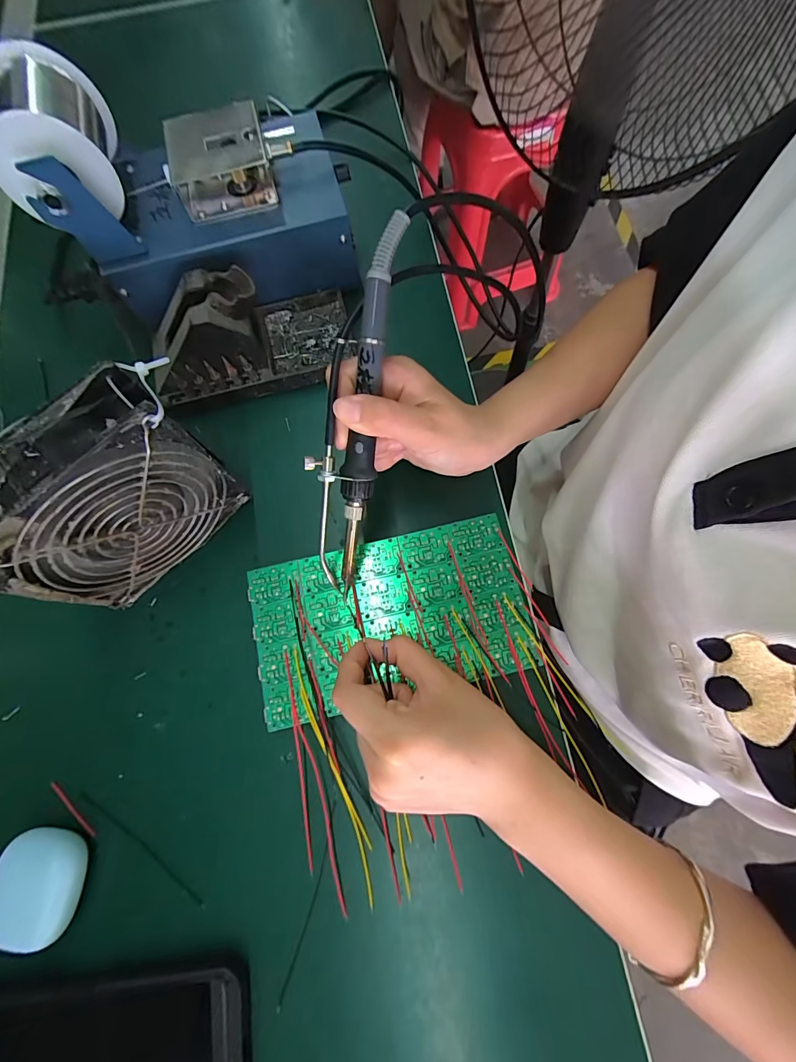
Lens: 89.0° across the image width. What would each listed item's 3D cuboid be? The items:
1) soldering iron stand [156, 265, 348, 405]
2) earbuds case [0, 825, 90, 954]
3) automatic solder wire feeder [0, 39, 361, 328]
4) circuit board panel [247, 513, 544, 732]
[{"bbox_3d":[-0.114,-0.153,0.303,0.153,0.066,0.077,-15,75,-2],"label":"soldering iron stand"},{"bbox_3d":[-0.206,0.203,0.234,0.051,0.022,0.050,2,75,3],"label":"earbuds case"},{"bbox_3d":[-0.142,-0.243,0.295,0.205,0.125,0.118,-12,74,-1],"label":"automatic solder wire feeder"},{"bbox_3d":[-0.007,0.057,0.271,0.172,0.017,0.100,-13,74,-1],"label":"circuit board panel"}]

